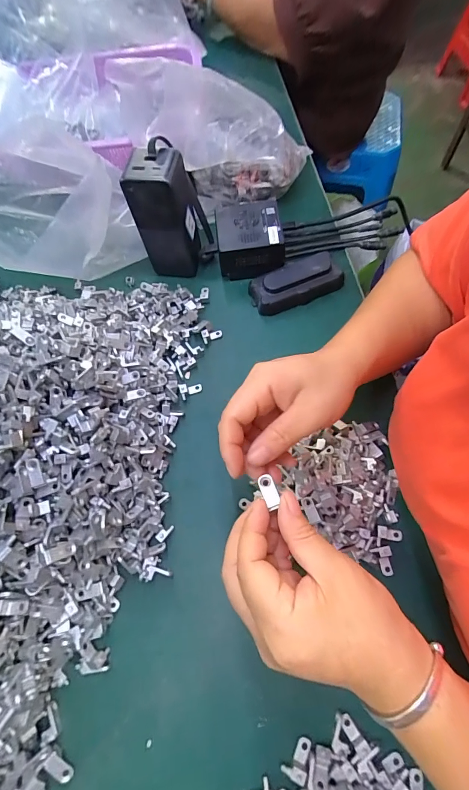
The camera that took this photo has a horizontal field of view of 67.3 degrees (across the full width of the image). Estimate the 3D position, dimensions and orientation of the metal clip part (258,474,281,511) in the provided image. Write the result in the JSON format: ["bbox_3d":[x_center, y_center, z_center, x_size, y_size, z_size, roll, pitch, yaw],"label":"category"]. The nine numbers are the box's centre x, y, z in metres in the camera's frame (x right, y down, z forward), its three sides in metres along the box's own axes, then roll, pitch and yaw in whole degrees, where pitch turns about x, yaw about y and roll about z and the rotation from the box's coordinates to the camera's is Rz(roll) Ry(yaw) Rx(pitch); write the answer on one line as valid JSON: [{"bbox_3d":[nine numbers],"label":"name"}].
[{"bbox_3d":[0.022,0.062,0.228,0.010,0.005,0.018,-18,68,-5],"label":"metal clip part"}]

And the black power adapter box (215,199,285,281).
[{"bbox_3d":[0.017,-0.187,0.429,0.074,0.055,0.071,-5,66,1],"label":"black power adapter box"}]

